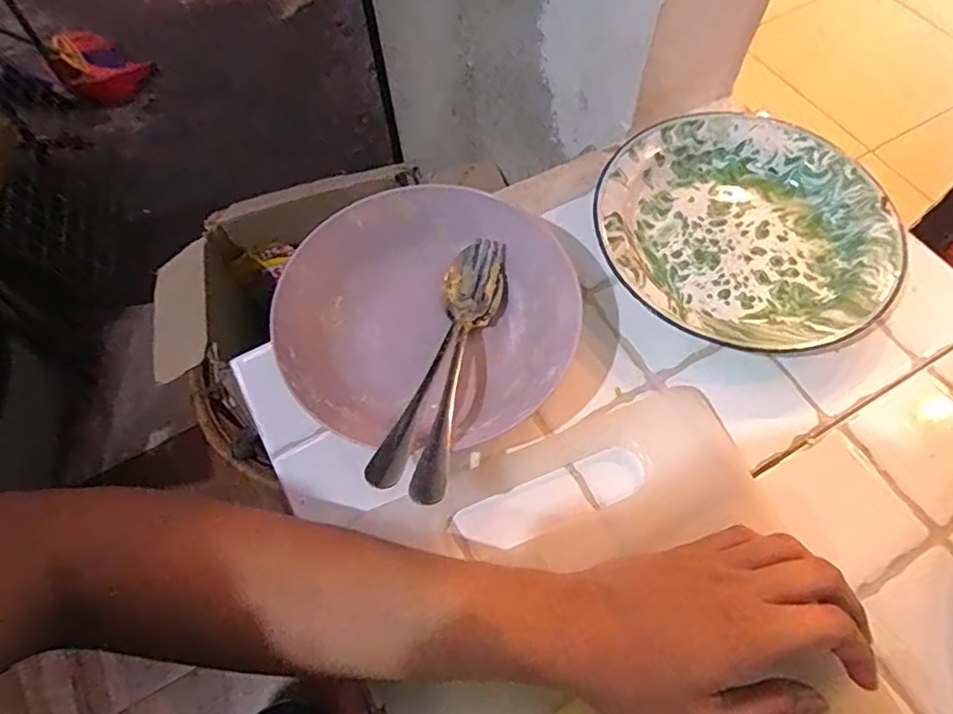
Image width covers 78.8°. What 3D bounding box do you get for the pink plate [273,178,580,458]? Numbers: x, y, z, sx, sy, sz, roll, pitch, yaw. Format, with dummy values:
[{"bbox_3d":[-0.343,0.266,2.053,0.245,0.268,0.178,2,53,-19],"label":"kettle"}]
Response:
[{"bbox_3d":[-0.030,-0.029,0.401,0.188,0.050,0.193,-1,61,2],"label":"pink plate"}]

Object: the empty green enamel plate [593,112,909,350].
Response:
[{"bbox_3d":[0.197,-0.093,0.435,0.201,0.039,0.204,-1,61,2],"label":"empty green enamel plate"}]

